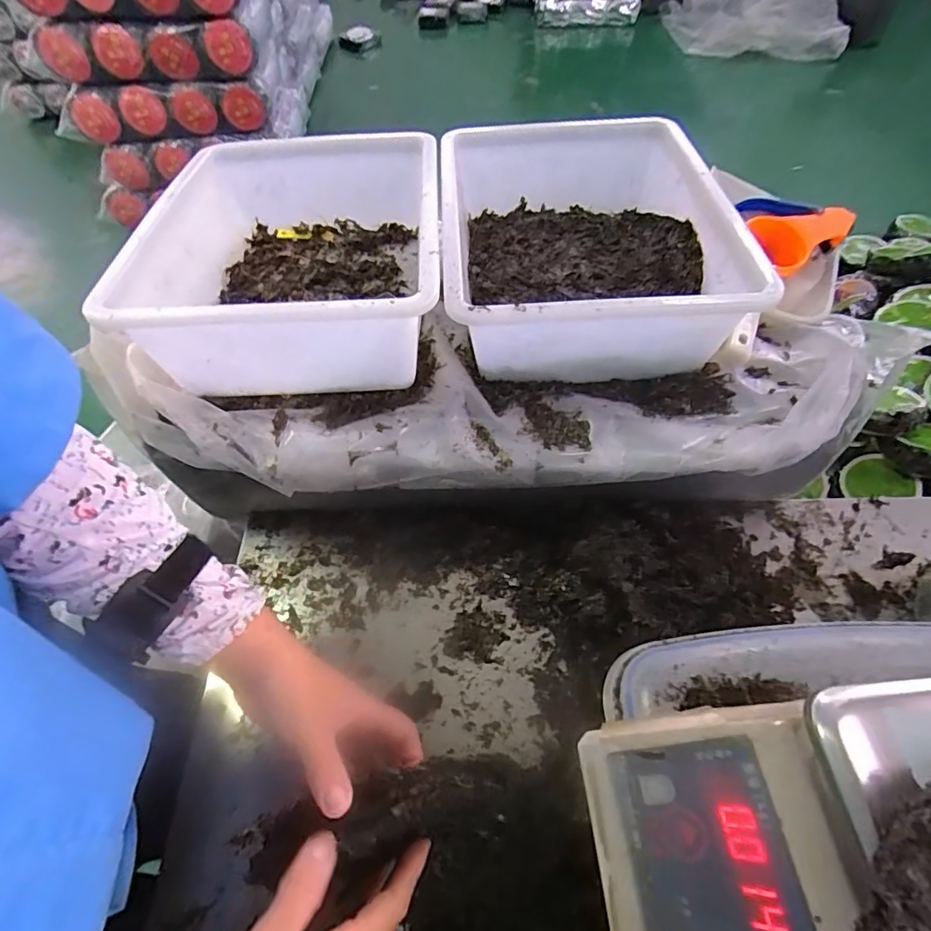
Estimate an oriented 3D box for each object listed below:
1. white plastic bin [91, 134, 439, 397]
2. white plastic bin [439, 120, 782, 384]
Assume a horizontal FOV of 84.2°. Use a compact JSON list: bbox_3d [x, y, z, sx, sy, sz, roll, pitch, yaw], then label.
[{"bbox_3d":[-0.163,-0.236,0.541,0.290,0.115,0.369,-1,57,1],"label":"white plastic bin"},{"bbox_3d":[0.122,-0.246,0.554,0.278,0.102,0.361,-1,57,1],"label":"white plastic bin"}]

